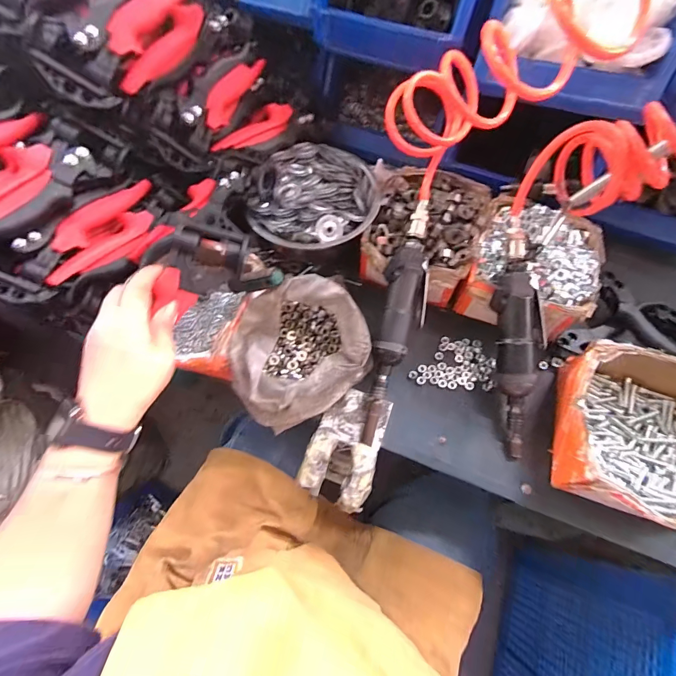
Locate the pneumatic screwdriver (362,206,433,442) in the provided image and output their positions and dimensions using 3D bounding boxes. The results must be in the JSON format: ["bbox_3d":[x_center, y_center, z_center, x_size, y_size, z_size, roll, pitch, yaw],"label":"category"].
[{"bbox_3d":[0.074,-0.021,0.424,0.052,0.033,0.285,14,84,6],"label":"pneumatic screwdriver"}]

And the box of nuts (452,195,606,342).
[{"bbox_3d":[0.245,-0.089,0.464,0.149,0.070,0.175,19,67,8],"label":"box of nuts"}]

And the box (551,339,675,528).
[{"bbox_3d":[0.315,0.103,0.384,0.148,0.084,0.169,16,67,6],"label":"box"}]

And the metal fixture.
[{"bbox_3d":[0.010,0.119,0.407,0.075,0.029,0.126,17,67,7],"label":"metal fixture"}]

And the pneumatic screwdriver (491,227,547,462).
[{"bbox_3d":[0.208,0.006,0.412,0.059,0.035,0.253,3,88,1],"label":"pneumatic screwdriver"}]

